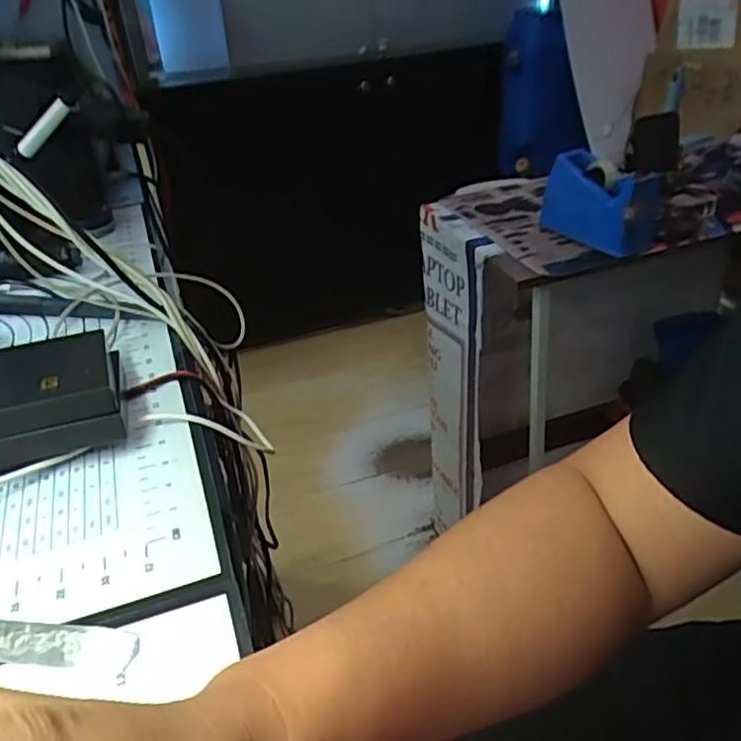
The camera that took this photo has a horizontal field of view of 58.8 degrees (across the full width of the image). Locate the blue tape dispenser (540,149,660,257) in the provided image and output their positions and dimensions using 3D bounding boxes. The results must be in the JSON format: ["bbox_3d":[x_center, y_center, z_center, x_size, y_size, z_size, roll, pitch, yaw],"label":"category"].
[{"bbox_3d":[0.269,-0.200,0.775,0.051,0.085,0.136,-20,36,-23],"label":"blue tape dispenser"}]

